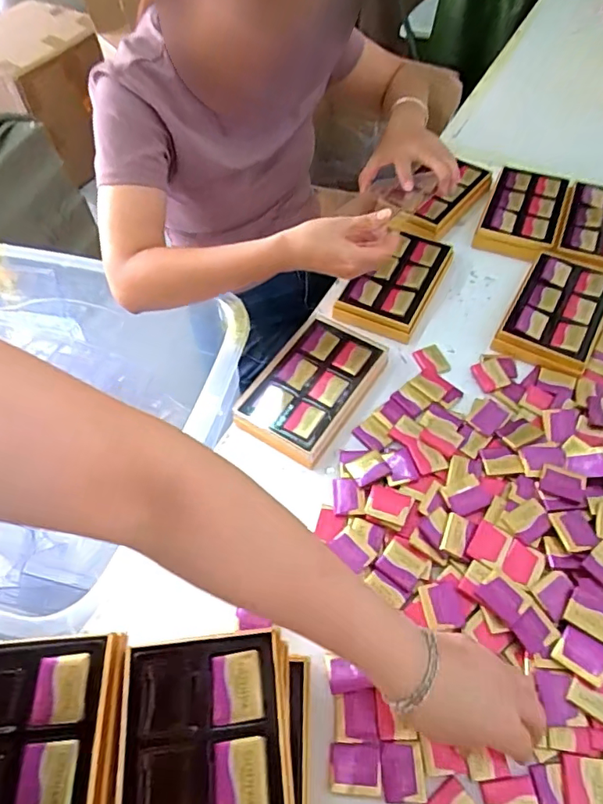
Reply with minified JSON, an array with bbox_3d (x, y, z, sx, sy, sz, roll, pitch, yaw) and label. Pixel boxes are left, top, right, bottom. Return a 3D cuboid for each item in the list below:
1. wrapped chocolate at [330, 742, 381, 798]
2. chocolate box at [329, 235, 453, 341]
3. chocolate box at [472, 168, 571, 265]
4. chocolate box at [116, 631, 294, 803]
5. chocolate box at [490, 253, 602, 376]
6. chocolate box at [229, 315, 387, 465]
[{"bbox_3d":[0.042,0.286,0.396,0.038,0.004,0.033,3,57,4],"label":"wrapped chocolate"},{"bbox_3d":[0.124,-0.156,0.660,0.100,0.032,0.161,24,61,17],"label":"chocolate box"},{"bbox_3d":[0.312,-0.267,0.719,0.096,0.034,0.166,20,60,15],"label":"chocolate box"},{"bbox_3d":[-0.058,0.231,0.305,0.104,0.016,0.160,-6,57,-2],"label":"chocolate box"},{"bbox_3d":[0.315,-0.113,0.625,0.099,0.027,0.168,27,62,18],"label":"chocolate box"},{"bbox_3d":[0.013,-0.021,0.579,0.109,0.032,0.183,29,62,19],"label":"chocolate box"}]

